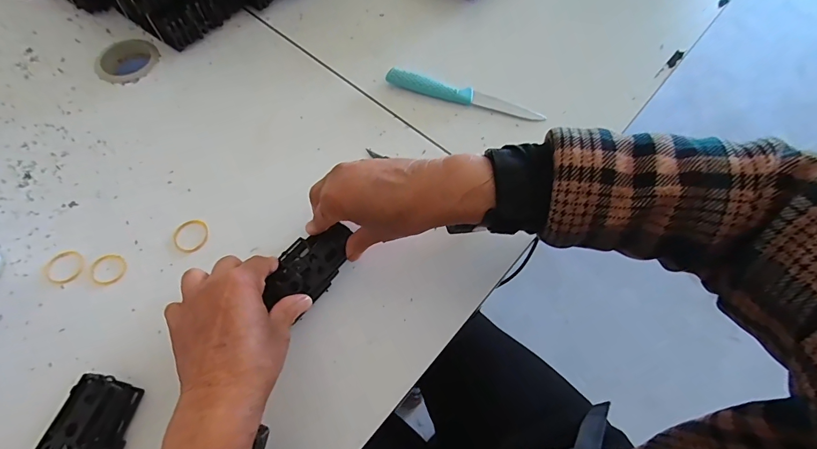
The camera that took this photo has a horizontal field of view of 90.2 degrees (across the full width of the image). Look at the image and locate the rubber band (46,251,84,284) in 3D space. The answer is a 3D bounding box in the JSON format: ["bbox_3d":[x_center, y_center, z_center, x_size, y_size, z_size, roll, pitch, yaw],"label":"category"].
[{"bbox_3d":[-0.308,0.038,0.365,0.034,0.004,0.031,0,64,-1],"label":"rubber band"}]

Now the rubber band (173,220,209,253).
[{"bbox_3d":[-0.204,0.010,0.381,0.030,0.004,0.033,-14,65,-8],"label":"rubber band"}]

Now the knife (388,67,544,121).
[{"bbox_3d":[0.063,-0.145,0.460,0.179,0.015,0.017,17,65,7],"label":"knife"}]

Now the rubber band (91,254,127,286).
[{"bbox_3d":[-0.270,0.040,0.366,0.032,0.004,0.029,17,65,7],"label":"rubber band"}]

